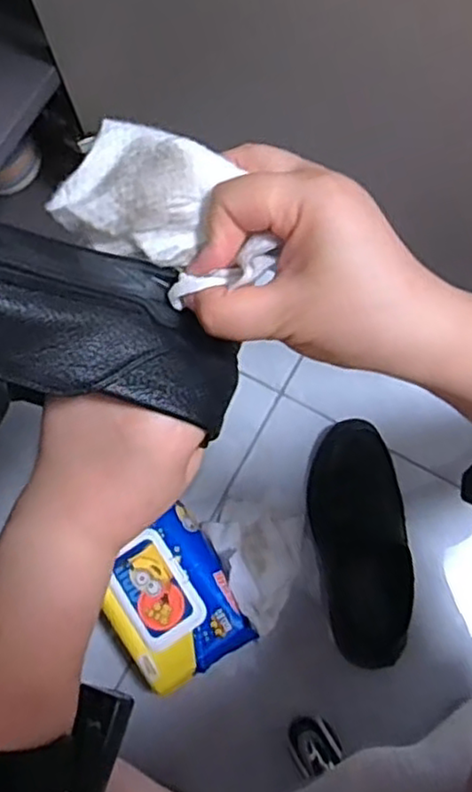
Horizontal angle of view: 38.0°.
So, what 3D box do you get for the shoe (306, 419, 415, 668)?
[{"bbox_3d":[0.135,0.160,0.756,0.096,0.066,0.255,-5,75,0],"label":"shoe"}]

